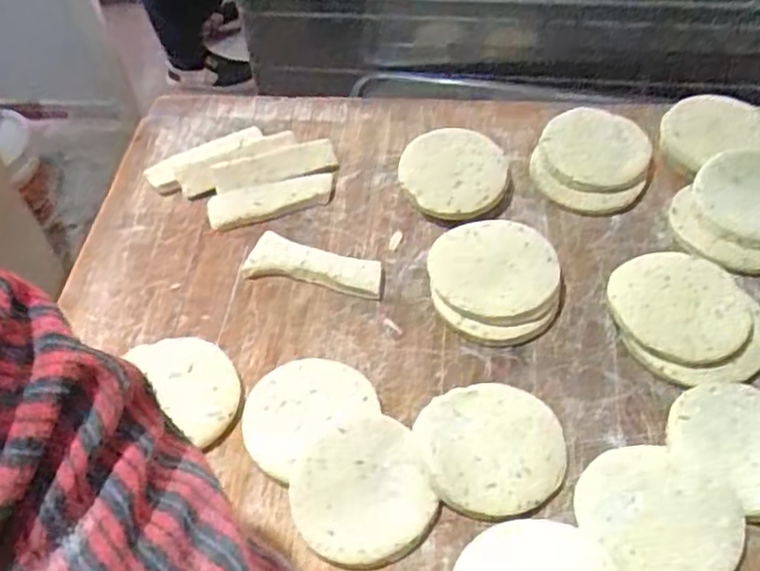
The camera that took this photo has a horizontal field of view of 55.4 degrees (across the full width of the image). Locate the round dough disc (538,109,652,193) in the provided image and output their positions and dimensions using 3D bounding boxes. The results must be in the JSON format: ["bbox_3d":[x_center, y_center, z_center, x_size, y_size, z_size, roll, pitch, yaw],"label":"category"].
[{"bbox_3d":[0.149,-0.095,0.508,0.068,0.011,0.073,-2,63,4],"label":"round dough disc"}]

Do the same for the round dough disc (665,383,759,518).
[{"bbox_3d":[0.193,0.079,0.378,0.065,0.009,0.072,-32,58,-19],"label":"round dough disc"}]

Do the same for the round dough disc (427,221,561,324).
[{"bbox_3d":[0.070,-0.010,0.450,0.076,0.009,0.075,-6,51,8],"label":"round dough disc"}]

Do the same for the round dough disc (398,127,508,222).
[{"bbox_3d":[0.050,-0.078,0.504,0.071,0.010,0.079,-4,57,2],"label":"round dough disc"}]

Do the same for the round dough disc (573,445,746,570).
[{"bbox_3d":[0.138,0.115,0.362,0.068,0.018,0.074,-2,53,2],"label":"round dough disc"}]

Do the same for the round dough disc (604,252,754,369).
[{"bbox_3d":[0.175,0.011,0.426,0.078,0.007,0.067,19,64,22],"label":"round dough disc"}]

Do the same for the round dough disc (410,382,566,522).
[{"bbox_3d":[0.061,0.088,0.391,0.075,0.016,0.072,-2,53,2],"label":"round dough disc"}]

